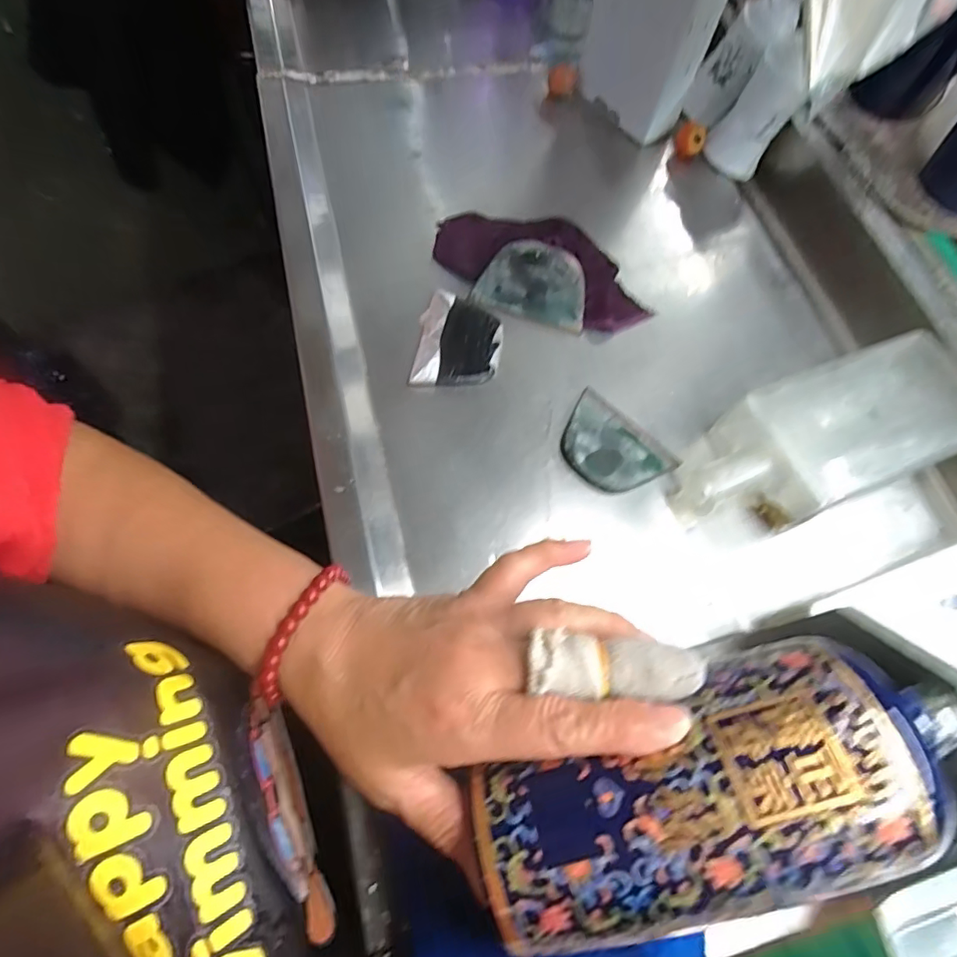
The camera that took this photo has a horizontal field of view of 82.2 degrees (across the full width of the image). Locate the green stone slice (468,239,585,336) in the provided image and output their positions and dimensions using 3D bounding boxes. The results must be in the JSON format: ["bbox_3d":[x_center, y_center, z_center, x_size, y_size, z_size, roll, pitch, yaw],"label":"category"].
[{"bbox_3d":[0.044,-0.152,0.423,0.086,0.009,0.058,17,103,1],"label":"green stone slice"}]

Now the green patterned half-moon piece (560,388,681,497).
[{"bbox_3d":[0.092,-0.021,0.384,0.079,0.008,0.062,42,60,13],"label":"green patterned half-moon piece"}]

